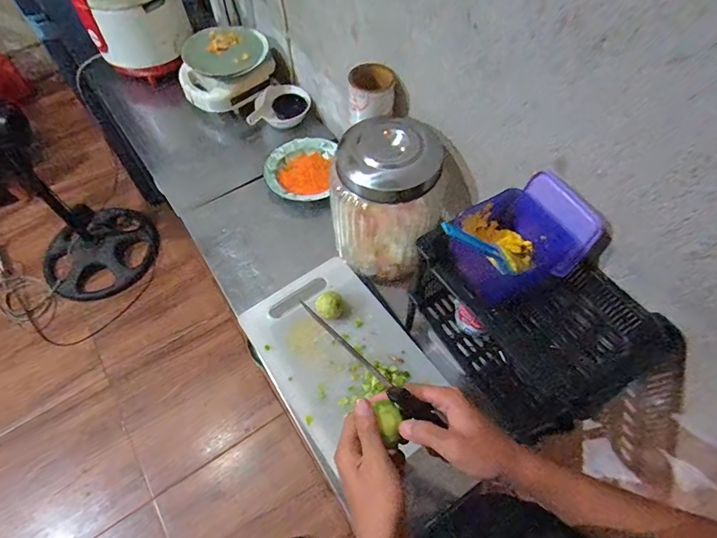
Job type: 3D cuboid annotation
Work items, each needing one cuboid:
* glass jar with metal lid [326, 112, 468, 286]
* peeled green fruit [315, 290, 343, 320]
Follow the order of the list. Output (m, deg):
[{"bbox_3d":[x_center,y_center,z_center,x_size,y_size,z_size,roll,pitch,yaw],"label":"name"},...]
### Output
[{"bbox_3d":[0.066,-0.128,0.784,0.171,0.285,0.196,39,66,21],"label":"glass jar with metal lid"},{"bbox_3d":[-0.056,0.072,0.793,0.050,0.050,0.050,0,58,0],"label":"peeled green fruit"}]

